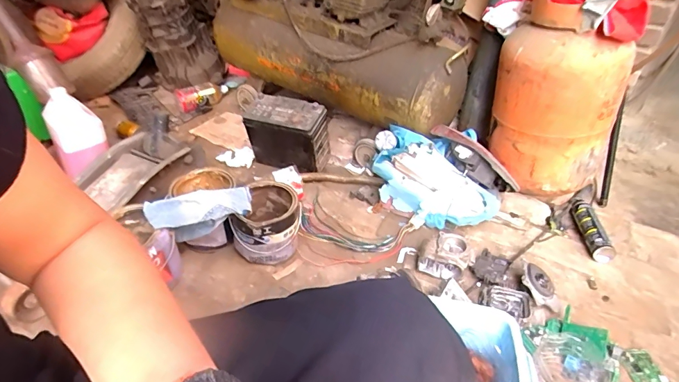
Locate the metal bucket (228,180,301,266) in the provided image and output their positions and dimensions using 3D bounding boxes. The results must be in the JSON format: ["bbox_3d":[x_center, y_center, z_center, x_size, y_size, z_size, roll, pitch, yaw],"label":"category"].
[{"bbox_3d":[-0.180,0.078,0.975,0.162,0.148,0.176,0,39,0],"label":"metal bucket"}]

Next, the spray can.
[{"bbox_3d":[0.662,0.098,1.041,0.056,0.048,0.218,0,38,3],"label":"spray can"}]

